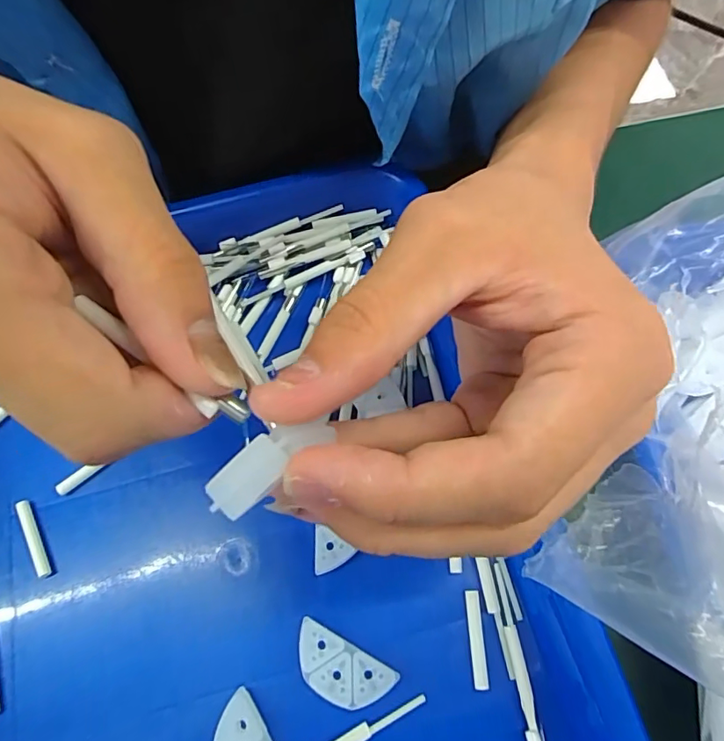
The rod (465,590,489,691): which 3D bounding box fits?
[{"bbox_3d":[0.044,0.102,0.197,0.005,0.004,0.034,-3,69,2],"label":"rod"}]

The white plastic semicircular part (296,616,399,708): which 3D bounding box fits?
[{"bbox_3d":[-0.009,0.112,0.193,0.039,0.006,0.020,27,73,12],"label":"white plastic semicircular part"}]

